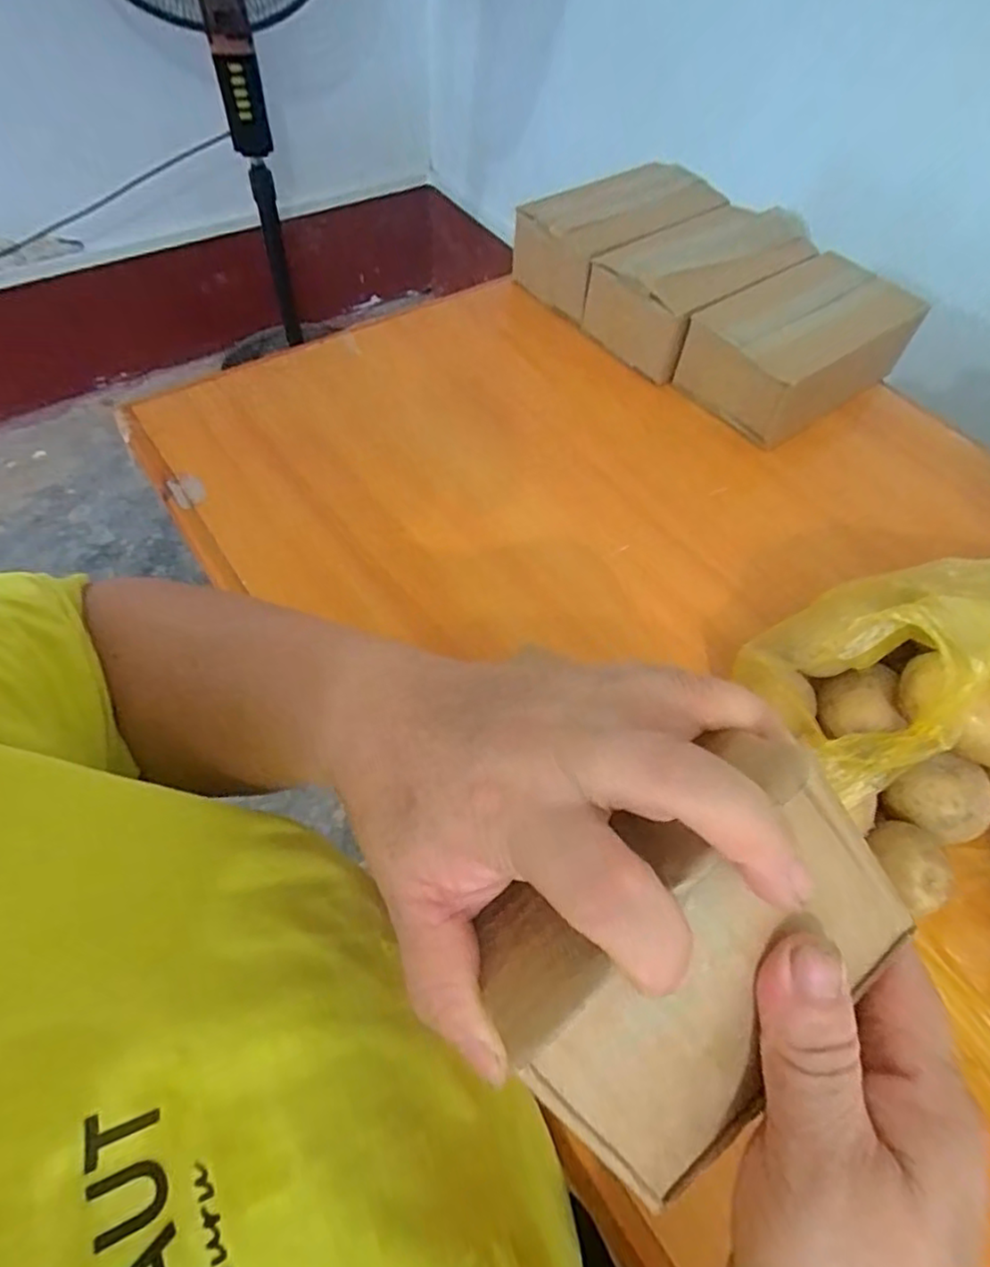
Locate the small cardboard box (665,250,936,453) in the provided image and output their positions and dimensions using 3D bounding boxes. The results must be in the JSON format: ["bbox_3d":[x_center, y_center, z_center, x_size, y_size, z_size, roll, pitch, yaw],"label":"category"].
[{"bbox_3d":[0.272,-0.264,0.592,0.193,0.070,0.120,-30,61,-22],"label":"small cardboard box"}]

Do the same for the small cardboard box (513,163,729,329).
[{"bbox_3d":[0.120,-0.418,0.687,0.221,0.080,0.125,-32,62,-23],"label":"small cardboard box"}]

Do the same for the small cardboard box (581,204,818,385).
[{"bbox_3d":[0.200,-0.352,0.651,0.217,0.076,0.130,-32,62,-23],"label":"small cardboard box"}]

